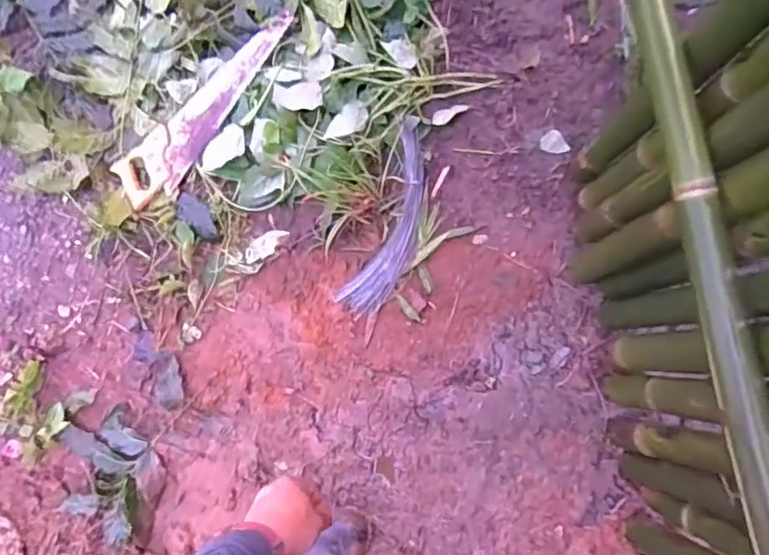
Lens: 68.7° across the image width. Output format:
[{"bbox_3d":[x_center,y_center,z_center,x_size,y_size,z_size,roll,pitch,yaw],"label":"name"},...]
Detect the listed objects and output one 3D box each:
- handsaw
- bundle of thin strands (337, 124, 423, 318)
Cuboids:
[{"bbox_3d":[-0.359,-0.332,1.127,0.479,0.028,0.114,-43,79,13],"label":"handsaw"},{"bbox_3d":[0.015,-0.100,1.046,0.106,0.042,0.359,20,97,6],"label":"bundle of thin strands"}]

